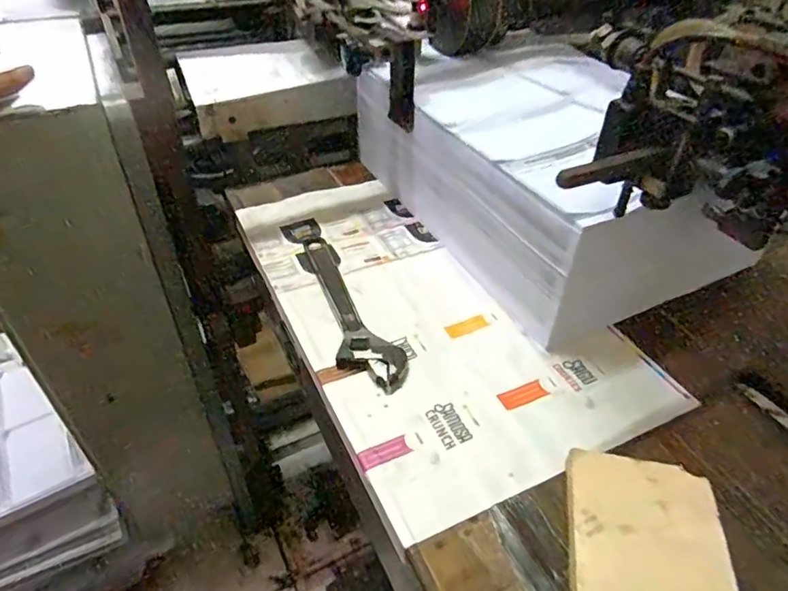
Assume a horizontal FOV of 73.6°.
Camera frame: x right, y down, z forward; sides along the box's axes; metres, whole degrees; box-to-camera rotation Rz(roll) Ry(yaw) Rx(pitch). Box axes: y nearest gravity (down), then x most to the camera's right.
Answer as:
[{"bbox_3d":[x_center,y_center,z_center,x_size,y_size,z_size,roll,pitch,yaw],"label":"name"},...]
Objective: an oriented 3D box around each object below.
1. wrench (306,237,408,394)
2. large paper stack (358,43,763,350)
[{"bbox_3d":[-0.058,0.011,0.556,0.058,0.014,0.244,-18,44,-21],"label":"wrench"},{"bbox_3d":[0.177,-0.163,0.641,0.281,0.151,0.413,-18,44,-21],"label":"large paper stack"}]

